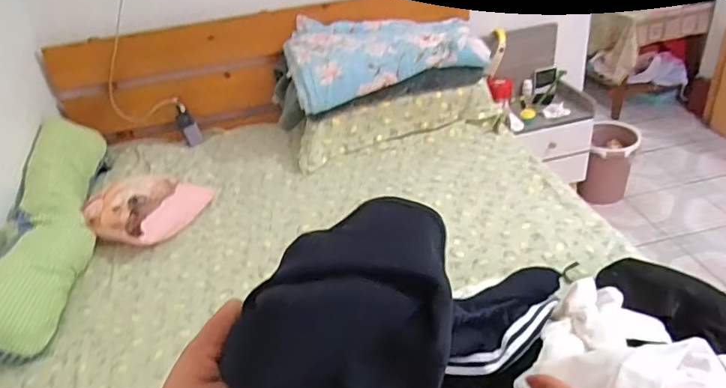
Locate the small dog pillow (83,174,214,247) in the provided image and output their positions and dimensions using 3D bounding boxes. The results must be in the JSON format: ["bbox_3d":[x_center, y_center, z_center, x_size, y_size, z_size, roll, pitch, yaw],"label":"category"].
[{"bbox_3d":[-0.585,0.027,1.444,0.245,0.107,0.261,4,34,17],"label":"small dog pillow"}]

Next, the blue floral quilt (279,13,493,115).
[{"bbox_3d":[0.061,-0.438,1.659,0.584,0.152,0.329,-9,32,-3],"label":"blue floral quilt"}]

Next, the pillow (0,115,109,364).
[{"bbox_3d":[-0.793,0.060,1.332,0.179,0.243,0.720,-11,32,-6],"label":"pillow"}]

